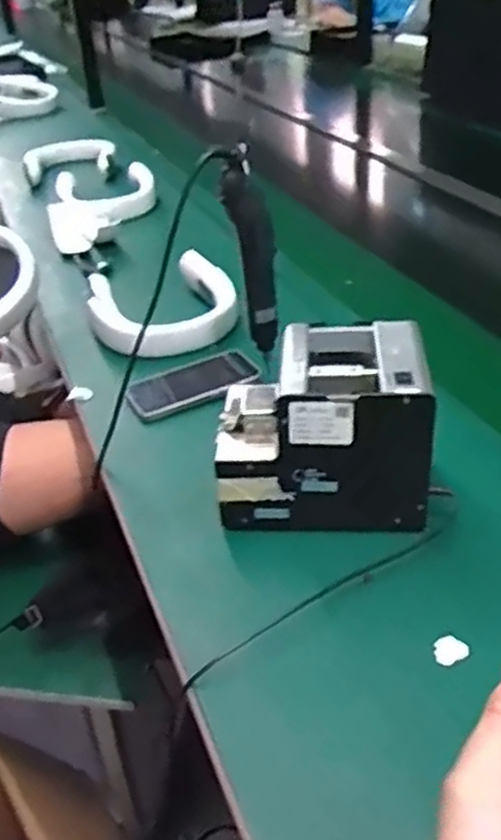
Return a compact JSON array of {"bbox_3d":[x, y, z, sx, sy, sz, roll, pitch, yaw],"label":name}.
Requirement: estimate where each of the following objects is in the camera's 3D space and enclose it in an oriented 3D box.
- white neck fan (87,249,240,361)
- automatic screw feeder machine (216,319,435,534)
[{"bbox_3d":[-0.113,-0.149,1.014,0.197,0.067,0.202,-3,35,2],"label":"white neck fan"},{"bbox_3d":[0.064,0.005,0.677,0.178,0.143,0.124,-1,35,6],"label":"automatic screw feeder machine"}]

